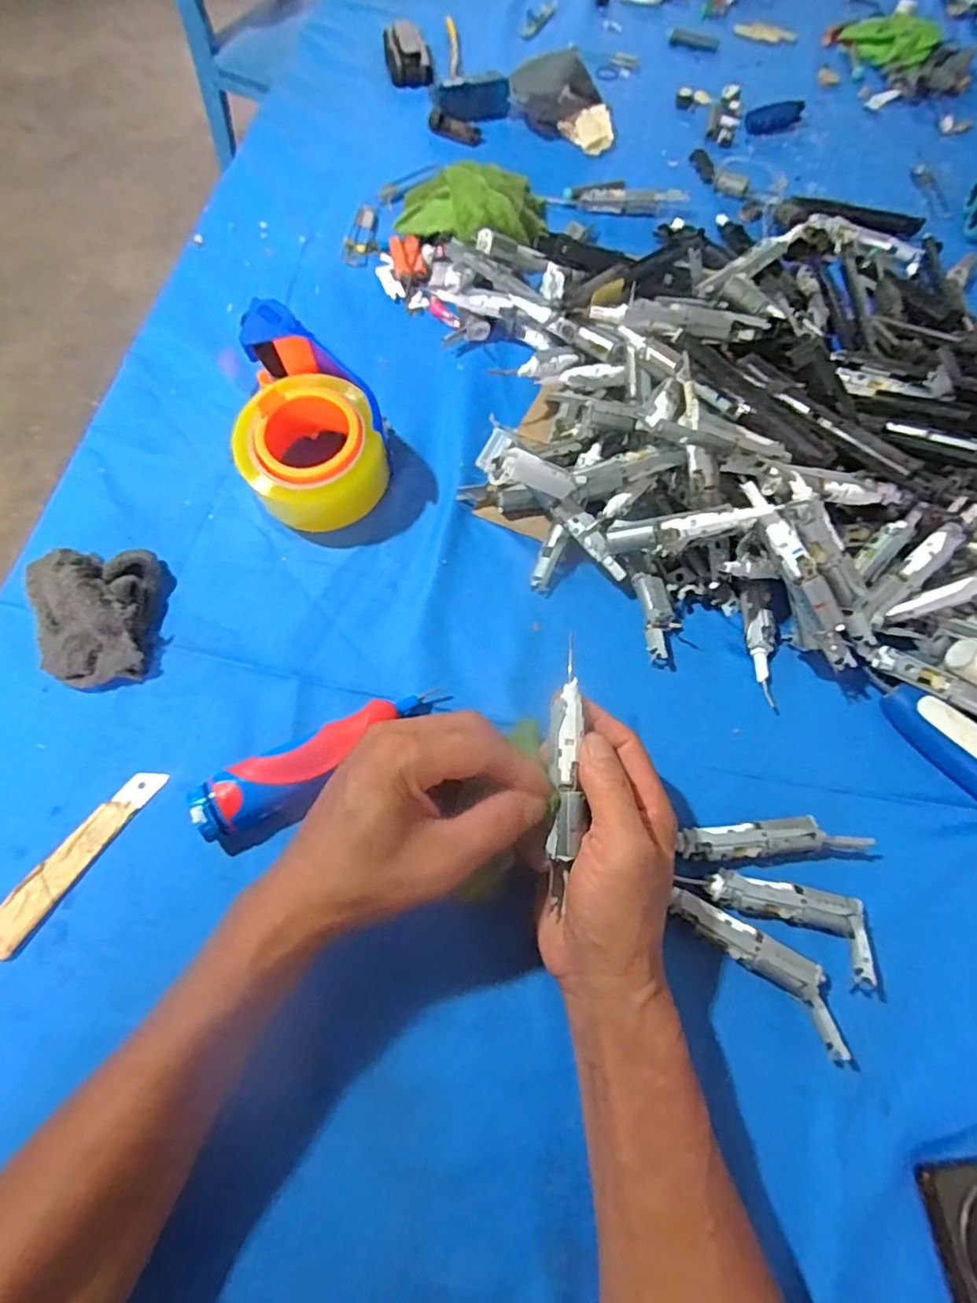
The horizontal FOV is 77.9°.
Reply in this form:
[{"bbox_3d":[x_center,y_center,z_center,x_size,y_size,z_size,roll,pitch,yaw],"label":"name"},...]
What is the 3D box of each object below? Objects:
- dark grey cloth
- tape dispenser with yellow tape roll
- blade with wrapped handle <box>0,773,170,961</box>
[{"bbox_3d":[-0.258,-0.025,0.397,0.080,0.042,0.090,-12,66,-9],"label":"dark grey cloth"},{"bbox_3d":[-0.138,-0.174,0.451,0.100,0.071,0.151,-17,67,-11],"label":"tape dispenser with yellow tape roll"},{"bbox_3d":[-0.243,0.119,0.353,0.023,0.005,0.120,31,67,11],"label":"blade with wrapped handle"}]

